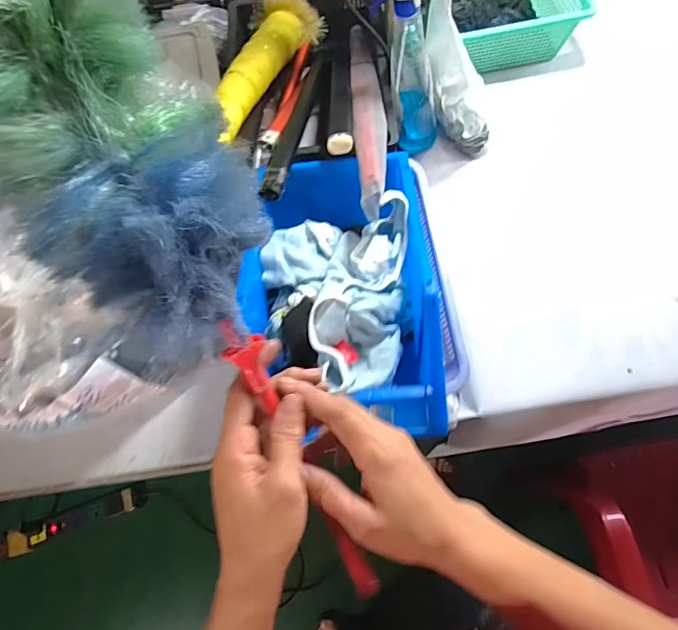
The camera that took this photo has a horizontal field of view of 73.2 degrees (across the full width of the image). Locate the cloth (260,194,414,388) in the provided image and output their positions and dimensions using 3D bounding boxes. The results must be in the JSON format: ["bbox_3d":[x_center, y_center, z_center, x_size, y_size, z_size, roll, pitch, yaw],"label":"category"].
[{"bbox_3d":[-0.007,-0.031,0.519,0.164,0.061,0.240,2,69,4],"label":"cloth"}]

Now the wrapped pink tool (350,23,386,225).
[{"bbox_3d":[0.038,-0.283,0.636,0.050,0.039,0.430,-2,51,2],"label":"wrapped pink tool"}]

